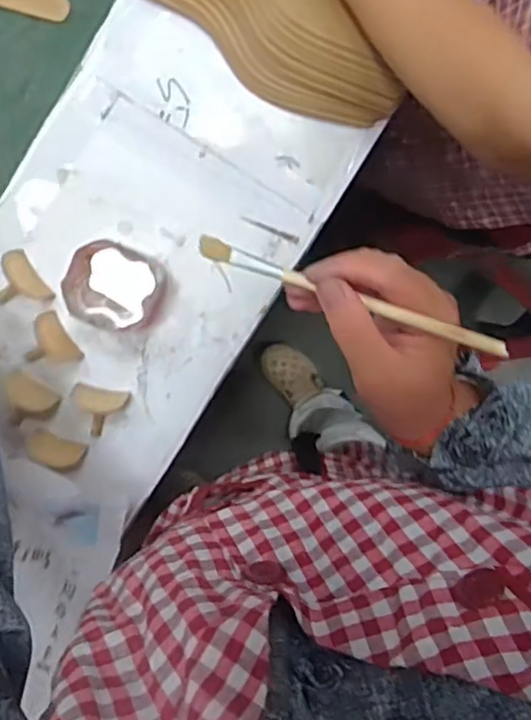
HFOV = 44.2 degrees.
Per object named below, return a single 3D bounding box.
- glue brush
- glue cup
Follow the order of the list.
[{"bbox_3d":[0.040,-0.033,0.334,0.165,0.005,0.010,21,96,15],"label":"glue brush"},{"bbox_3d":[-0.120,-0.060,0.537,0.069,0.070,0.064,0,97,-4],"label":"glue cup"}]

